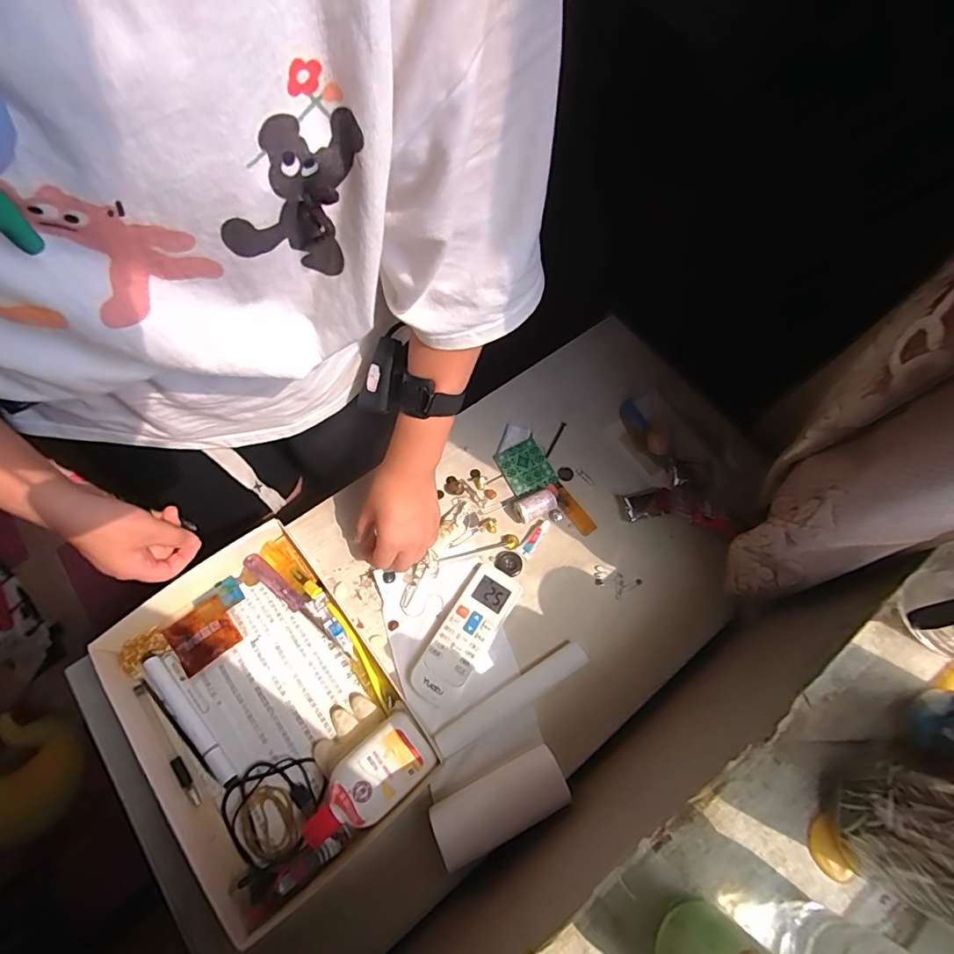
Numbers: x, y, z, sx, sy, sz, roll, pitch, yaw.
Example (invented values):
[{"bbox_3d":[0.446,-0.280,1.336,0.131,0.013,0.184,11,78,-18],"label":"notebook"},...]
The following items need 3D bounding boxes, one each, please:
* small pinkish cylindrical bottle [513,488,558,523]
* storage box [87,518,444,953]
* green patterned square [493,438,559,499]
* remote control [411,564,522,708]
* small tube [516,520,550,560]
[{"bbox_3d":[0.070,0.033,0.590,0.047,0.026,0.028,-27,71,-13],"label":"small pinkish cylindrical bottle"},{"bbox_3d":[-0.214,0.229,0.490,0.226,0.041,0.311,-38,74,-16],"label":"storage box"},{"bbox_3d":[0.060,-0.011,0.620,0.058,0.006,0.066,-28,71,-1],"label":"green patterned square"},{"bbox_3d":[-0.012,0.170,0.535,0.054,0.016,0.150,31,69,10],"label":"remote control"},{"bbox_3d":[0.068,0.072,0.584,0.017,0.008,0.052,35,70,11],"label":"small tube"}]

